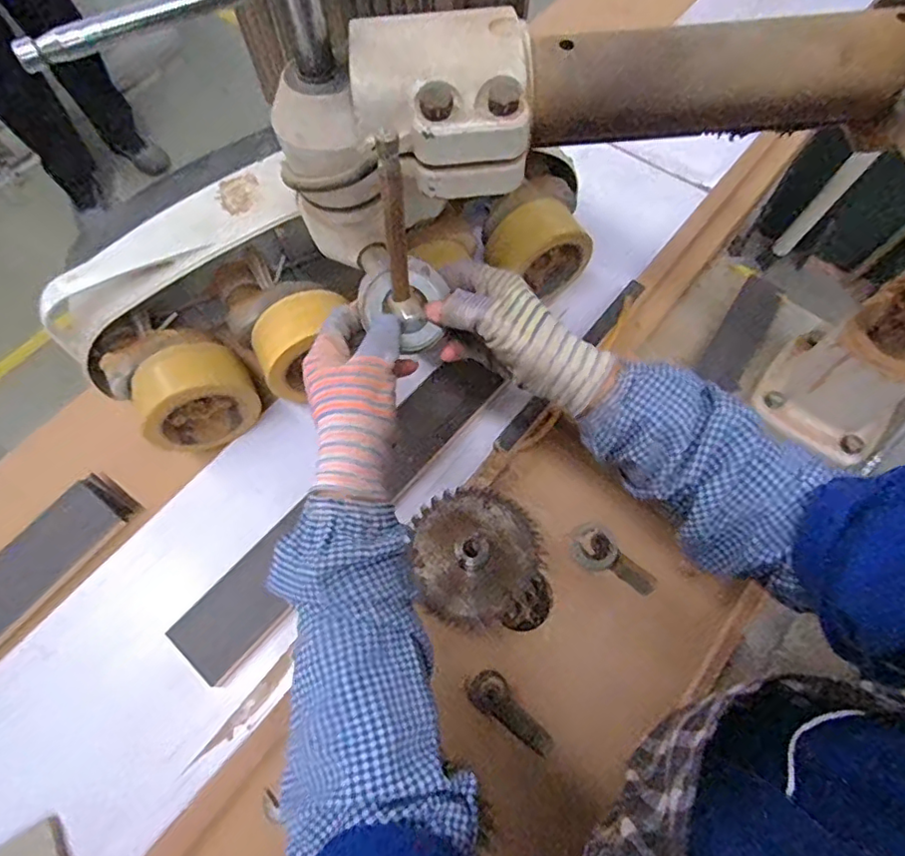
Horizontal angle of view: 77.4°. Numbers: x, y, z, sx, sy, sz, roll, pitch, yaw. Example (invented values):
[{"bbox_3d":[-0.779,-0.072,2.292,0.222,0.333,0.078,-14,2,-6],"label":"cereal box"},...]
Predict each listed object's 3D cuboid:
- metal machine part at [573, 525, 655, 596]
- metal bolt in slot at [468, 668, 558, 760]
[{"bbox_3d":[0.166,0.140,0.584,0.042,0.019,0.090,-41,71,-15],"label":"metal machine part"},{"bbox_3d":[0.054,0.269,0.527,0.035,0.011,0.090,-40,71,-15],"label":"metal bolt in slot"}]

